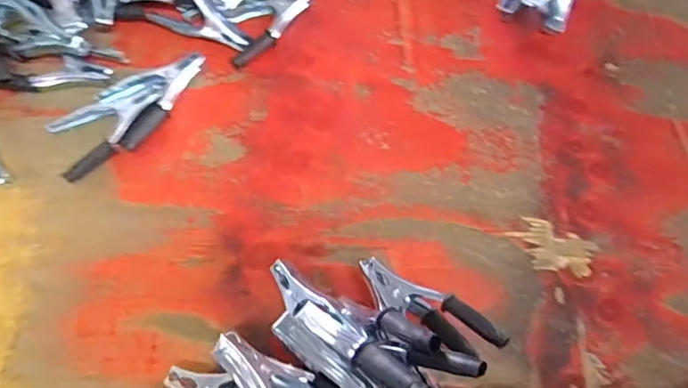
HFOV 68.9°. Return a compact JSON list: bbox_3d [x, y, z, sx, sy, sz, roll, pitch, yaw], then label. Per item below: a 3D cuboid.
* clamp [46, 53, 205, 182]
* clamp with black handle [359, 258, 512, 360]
[{"bbox_3d":[-0.252,-0.102,0.589,0.085,0.027,0.194,42,73,12],"label":"clamp"},{"bbox_3d":[0.073,0.105,0.464,0.136,0.075,0.033,32,70,11],"label":"clamp with black handle"}]

